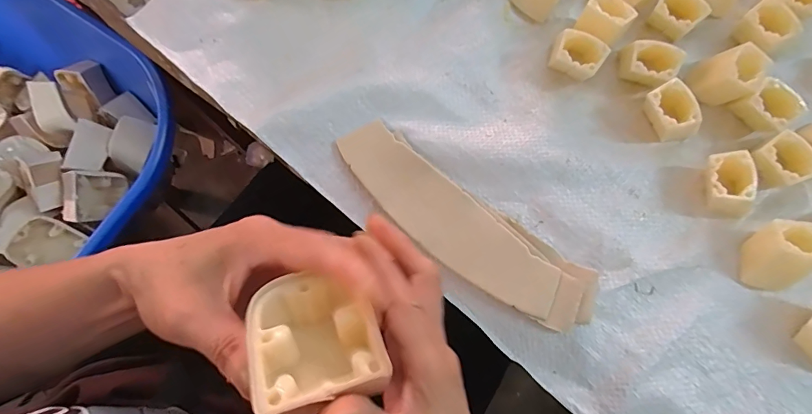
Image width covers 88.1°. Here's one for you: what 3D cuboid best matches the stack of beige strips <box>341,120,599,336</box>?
[{"bbox_3d":[0.038,0.013,0.298,0.202,0.008,0.053,36,80,9],"label":"stack of beige strips"}]

